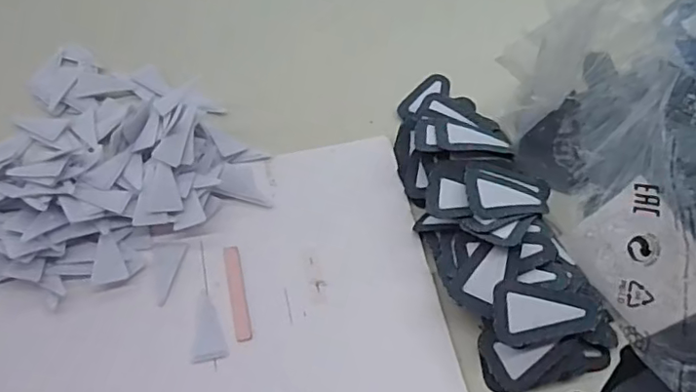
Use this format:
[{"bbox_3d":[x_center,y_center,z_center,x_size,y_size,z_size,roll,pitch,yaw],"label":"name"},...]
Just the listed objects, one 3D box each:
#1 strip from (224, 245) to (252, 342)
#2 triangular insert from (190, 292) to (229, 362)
[{"bbox_3d":[-0.080,0.069,0.404,0.010,0.006,0.073,-11,62,-9],"label":"strip"},{"bbox_3d":[-0.098,0.089,0.388,0.024,0.004,0.048,-10,62,-9],"label":"triangular insert"}]

